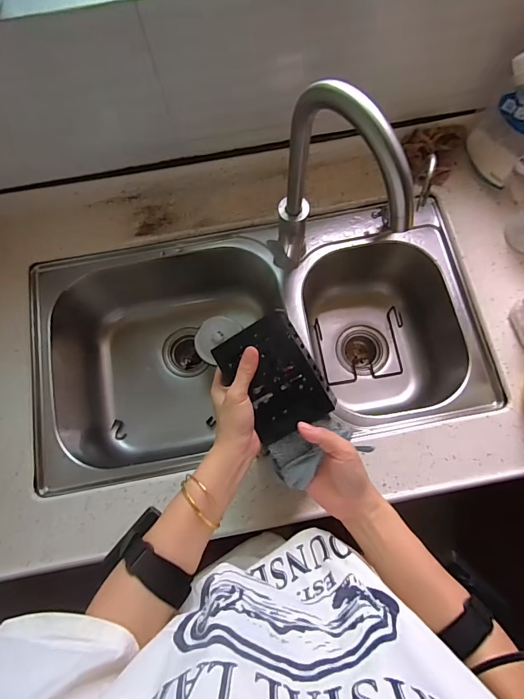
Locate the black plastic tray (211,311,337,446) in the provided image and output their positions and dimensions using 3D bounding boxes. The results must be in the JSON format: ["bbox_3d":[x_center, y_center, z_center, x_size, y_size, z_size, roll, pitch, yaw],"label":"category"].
[{"bbox_3d":[0.013,0.032,0.442,0.094,0.028,0.123,-32,84,12],"label":"black plastic tray"}]

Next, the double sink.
[{"bbox_3d":[-0.009,0.003,0.771,0.733,0.261,0.385,-10,75,-1],"label":"double sink"}]

